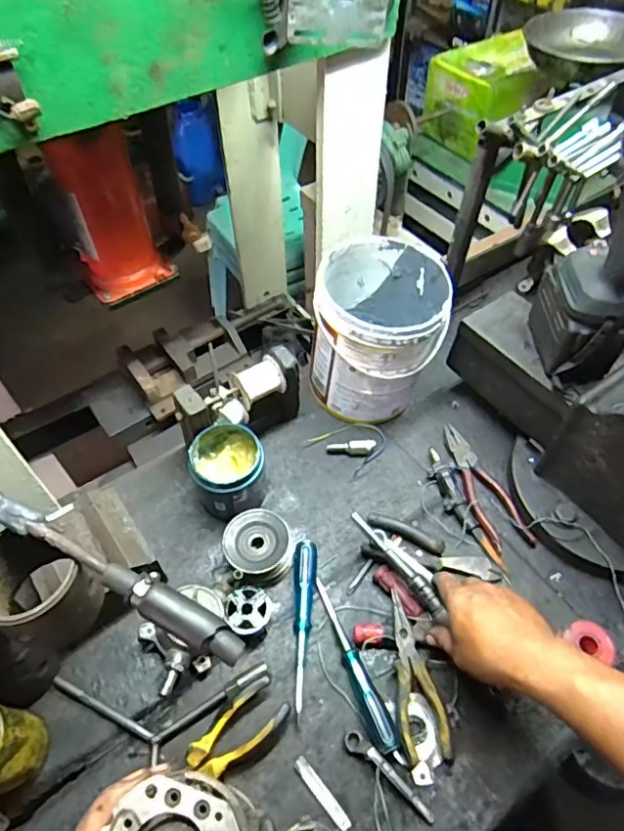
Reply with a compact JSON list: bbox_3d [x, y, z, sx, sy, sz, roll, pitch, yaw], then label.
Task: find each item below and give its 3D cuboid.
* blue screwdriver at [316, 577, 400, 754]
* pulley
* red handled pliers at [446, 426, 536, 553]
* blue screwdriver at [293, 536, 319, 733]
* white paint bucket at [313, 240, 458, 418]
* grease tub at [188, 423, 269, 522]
[{"bbox_3d":[0.045,0.275,0.618,0.026,0.020,0.192,-20,56,-14],"label":"blue screwdriver"},{"bbox_3d":[-0.066,0.167,0.688,0.083,0.051,0.083,0,54,0],"label":"pulley"},{"bbox_3d":[0.228,0.094,0.751,0.056,0.014,0.199,-17,56,-12],"label":"red handled pliers"},{"bbox_3d":[-0.010,0.243,0.640,0.028,0.029,0.194,2,54,1],"label":"blue screwdriver"},{"bbox_3d":[0.096,-0.118,0.786,0.168,0.198,0.177,10,55,7],"label":"white paint bucket"},{"bbox_3d":[-0.108,0.077,0.720,0.095,0.100,0.101,-23,57,-16],"label":"grease tub"}]

